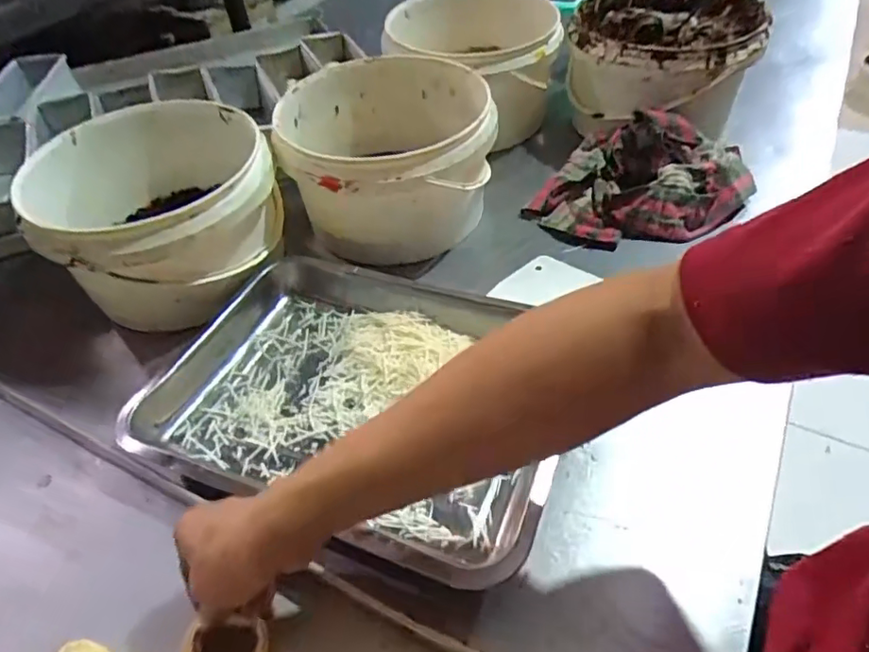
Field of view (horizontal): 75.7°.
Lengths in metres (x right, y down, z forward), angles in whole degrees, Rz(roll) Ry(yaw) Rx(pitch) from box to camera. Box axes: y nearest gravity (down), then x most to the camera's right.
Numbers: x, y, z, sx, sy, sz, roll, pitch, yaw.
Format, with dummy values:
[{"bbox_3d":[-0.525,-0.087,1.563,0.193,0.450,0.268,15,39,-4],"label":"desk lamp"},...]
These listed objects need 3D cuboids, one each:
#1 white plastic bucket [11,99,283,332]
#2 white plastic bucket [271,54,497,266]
[{"bbox_3d":[-0.284,-0.120,0.599,0.227,0.139,0.232,-3,47,3],"label":"white plastic bucket"},{"bbox_3d":[-0.055,-0.198,0.652,0.221,0.138,0.251,-9,47,-3],"label":"white plastic bucket"}]

